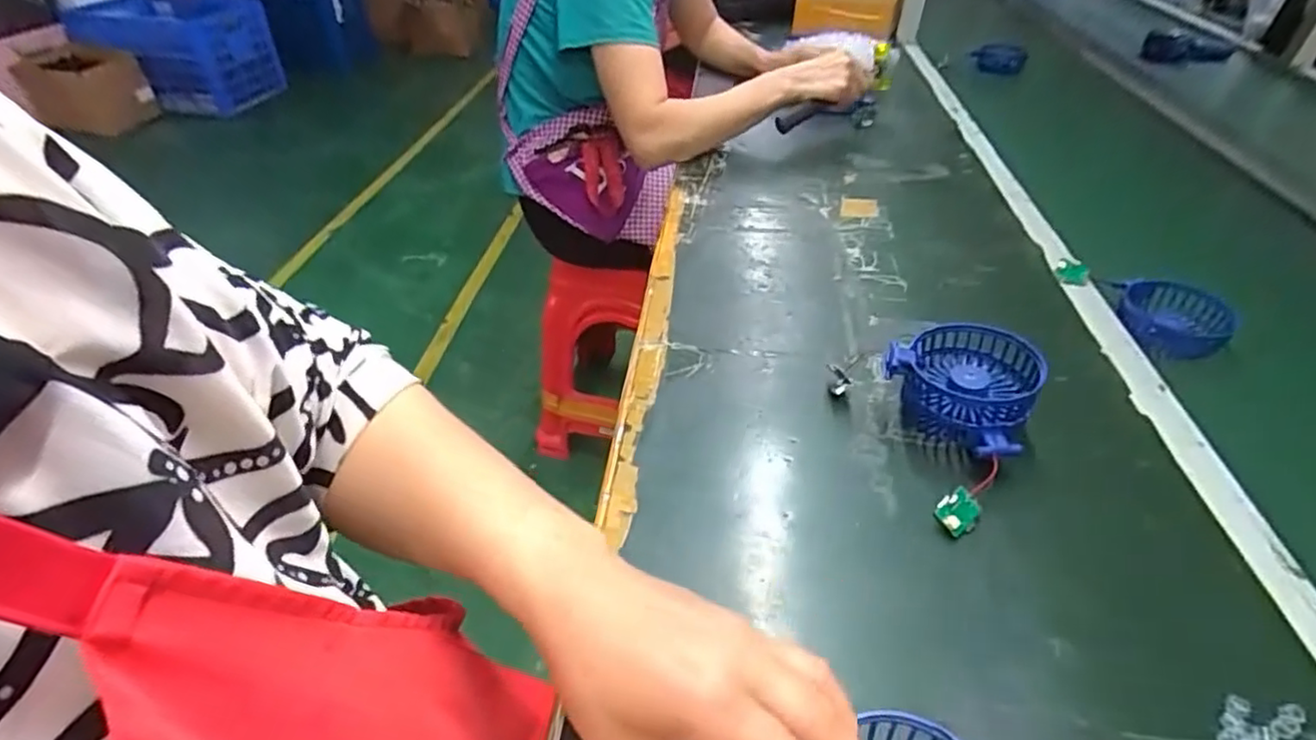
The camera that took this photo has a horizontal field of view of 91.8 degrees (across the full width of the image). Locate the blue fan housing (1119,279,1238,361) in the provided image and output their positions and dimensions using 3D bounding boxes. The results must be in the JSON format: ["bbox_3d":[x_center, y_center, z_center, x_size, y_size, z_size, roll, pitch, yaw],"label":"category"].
[{"bbox_3d":[0.474,-0.048,0.589,0.075,0.038,0.073,11,42,16],"label":"blue fan housing"}]

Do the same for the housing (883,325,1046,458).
[{"bbox_3d":[0.234,0.014,0.479,0.098,0.062,0.098,-2,40,2],"label":"housing"}]

